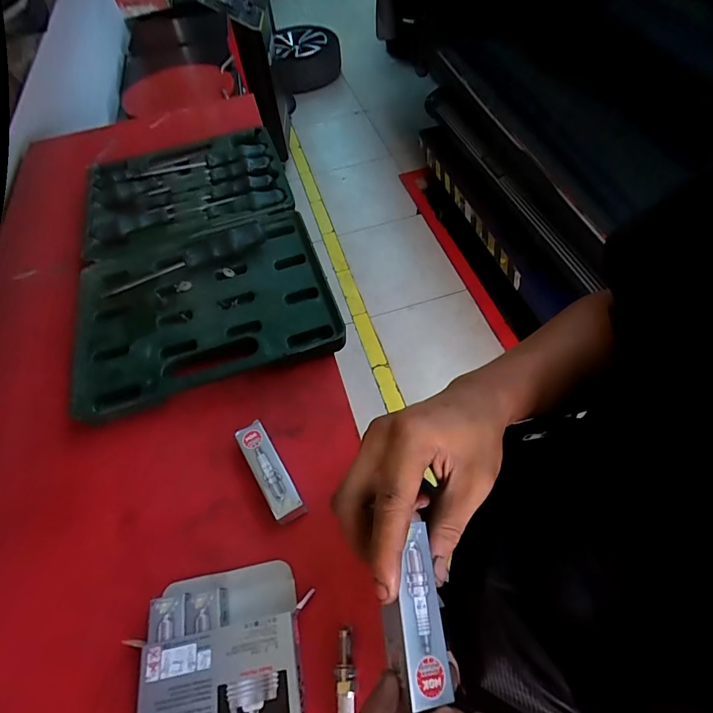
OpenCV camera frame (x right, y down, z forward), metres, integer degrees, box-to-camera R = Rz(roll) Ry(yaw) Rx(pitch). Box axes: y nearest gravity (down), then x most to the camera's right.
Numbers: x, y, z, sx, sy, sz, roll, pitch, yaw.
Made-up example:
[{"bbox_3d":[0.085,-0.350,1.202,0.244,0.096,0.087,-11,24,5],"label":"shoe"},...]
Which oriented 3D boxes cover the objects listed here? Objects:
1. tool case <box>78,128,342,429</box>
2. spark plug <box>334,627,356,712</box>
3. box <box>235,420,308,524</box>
[{"bbox_3d":[-0.199,-0.142,0.494,0.265,0.032,0.413,-17,61,-5],"label":"tool case"},{"bbox_3d":[-0.007,0.221,0.273,0.012,0.016,0.068,-4,57,3],"label":"spark plug"},{"bbox_3d":[-0.074,0.097,0.352,0.025,0.020,0.089,-30,59,-13],"label":"box"}]

